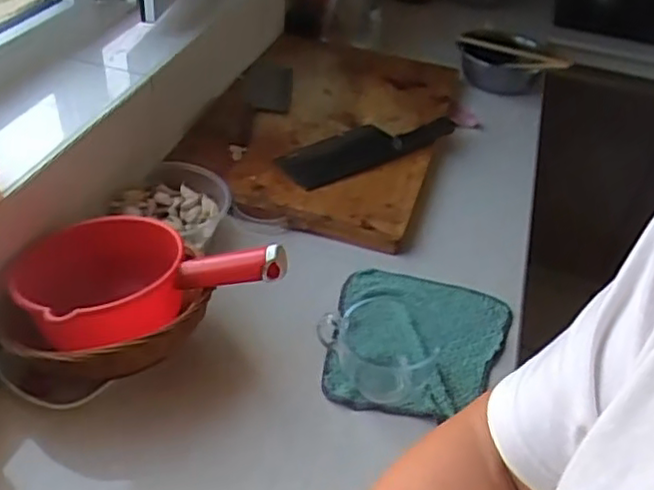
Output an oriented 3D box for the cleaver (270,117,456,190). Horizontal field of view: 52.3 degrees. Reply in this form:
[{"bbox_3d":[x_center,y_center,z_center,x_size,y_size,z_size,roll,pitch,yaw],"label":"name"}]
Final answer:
[{"bbox_3d":[0.076,-0.171,1.108,0.350,0.018,0.097,-23,48,-31],"label":"cleaver"}]

